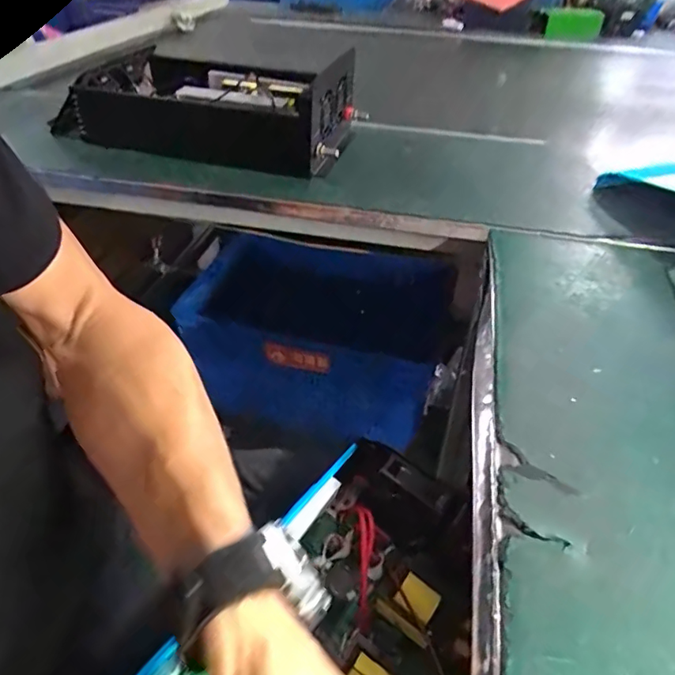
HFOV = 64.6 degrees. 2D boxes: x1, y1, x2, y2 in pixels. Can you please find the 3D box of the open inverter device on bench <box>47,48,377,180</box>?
[{"bbox_3d":[-0.160,-0.312,0.716,0.340,0.100,0.200,8,40,8],"label":"open inverter device on bench"}]

